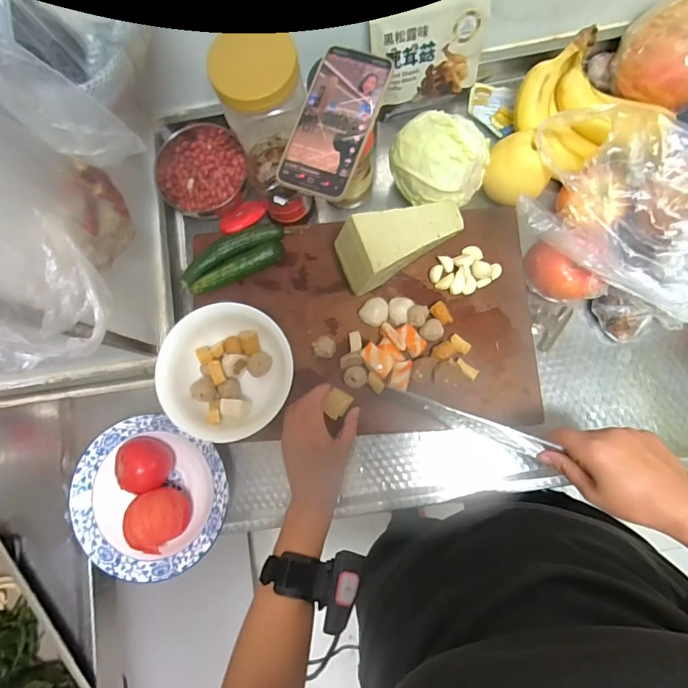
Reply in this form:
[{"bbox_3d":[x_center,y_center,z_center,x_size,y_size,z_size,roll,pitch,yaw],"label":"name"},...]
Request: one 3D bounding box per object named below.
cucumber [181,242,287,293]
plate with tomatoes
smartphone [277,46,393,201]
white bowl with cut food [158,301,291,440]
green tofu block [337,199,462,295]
[{"bbox_3d":[-0.131,-0.091,0.532,0.124,0.030,0.023,-26,80,0],"label":"cucumber"},{"bbox_3d":[-0.219,0.174,0.496,0.171,0.084,0.170,-1,81,4],"label":"plate with tomatoes"},{"bbox_3d":[-0.009,-0.229,0.445,0.078,0.013,0.156,19,83,7],"label":"smartphone"},{"bbox_3d":[-0.127,0.031,0.491,0.140,0.070,0.146,-1,81,4],"label":"white bowl with cut food"},{"bbox_3d":[0.067,-0.111,0.483,0.142,0.094,0.067,-21,80,1],"label":"green tofu block"}]

